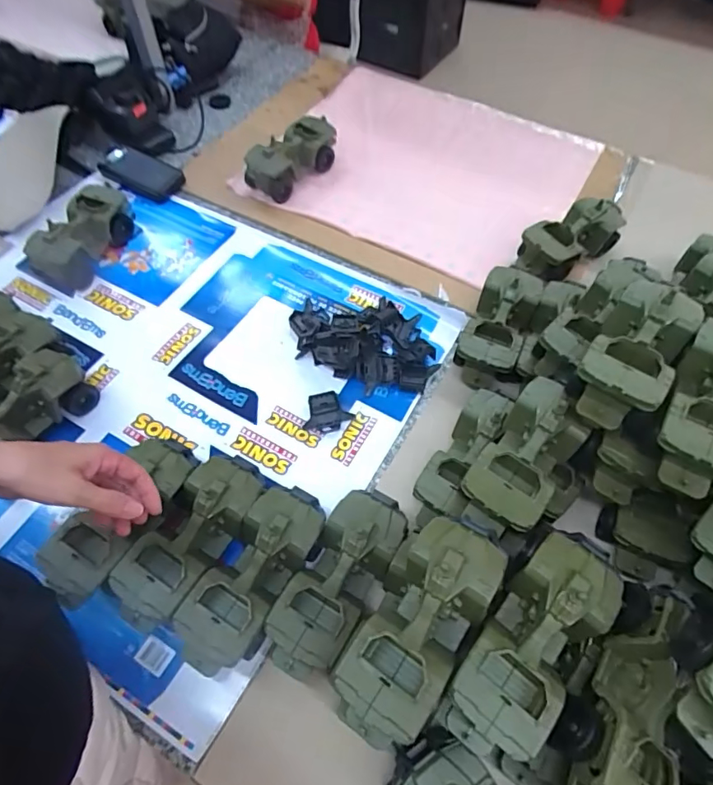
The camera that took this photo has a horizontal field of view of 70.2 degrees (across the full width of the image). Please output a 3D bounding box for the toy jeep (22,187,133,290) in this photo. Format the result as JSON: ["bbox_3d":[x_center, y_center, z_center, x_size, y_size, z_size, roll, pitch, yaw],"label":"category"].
[{"bbox_3d":[-0.432,-0.249,0.800,0.084,0.071,0.171,17,59,10],"label":"toy jeep"}]

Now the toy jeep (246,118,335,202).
[{"bbox_3d":[-0.117,-0.418,0.909,0.088,0.080,0.167,30,62,17],"label":"toy jeep"}]

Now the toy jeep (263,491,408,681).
[{"bbox_3d":[-0.021,0.196,0.535,0.084,0.071,0.194,27,61,15],"label":"toy jeep"}]

